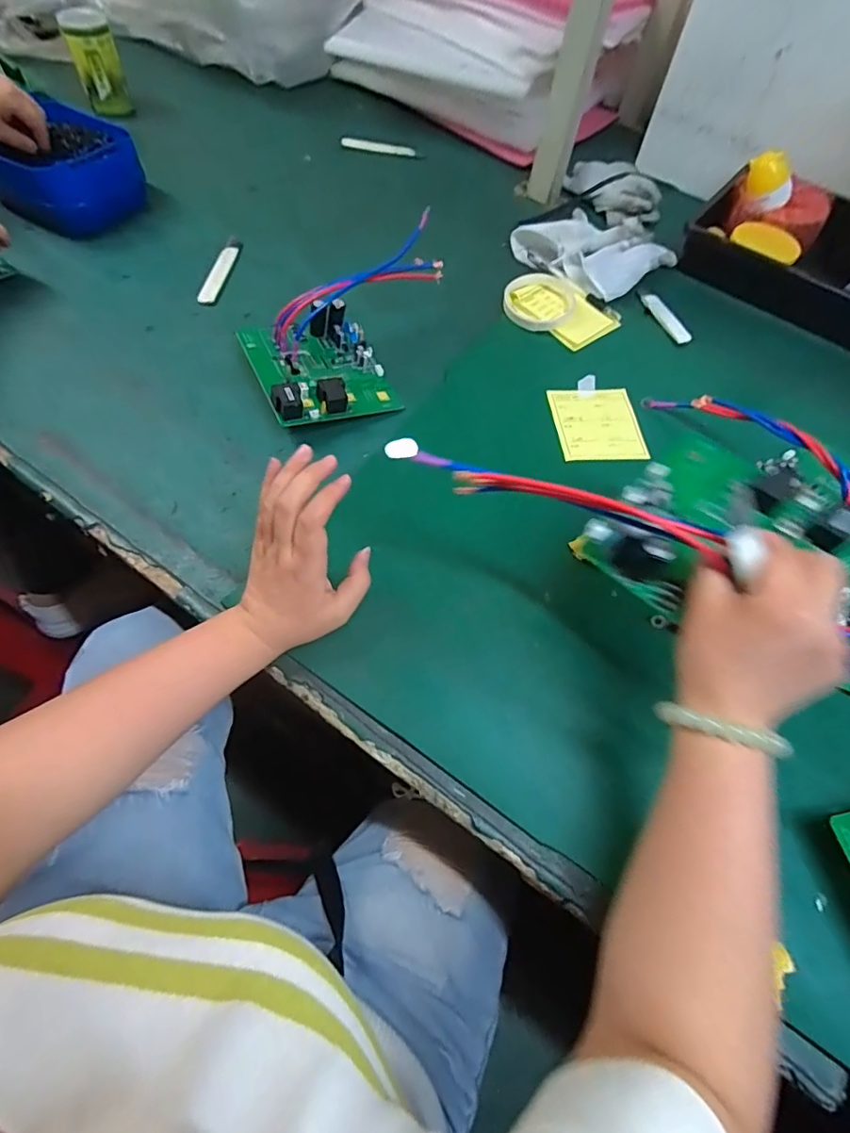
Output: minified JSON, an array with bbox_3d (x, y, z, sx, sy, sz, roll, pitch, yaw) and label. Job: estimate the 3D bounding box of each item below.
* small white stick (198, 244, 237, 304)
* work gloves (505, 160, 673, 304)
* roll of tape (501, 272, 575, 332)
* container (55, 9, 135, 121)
[{"bbox_3d":[-0.263,-0.379,0.678,0.022,0.013,0.123,7,61,0],"label":"small white stick"},{"bbox_3d":[0.261,-0.490,0.767,0.199,0.035,0.284,27,63,11],"label":"work gloves"},{"bbox_3d":[0.146,-0.341,0.679,0.090,0.017,0.103,7,61,0],"label":"roll of tape"},{"bbox_3d":[-0.512,-0.787,0.828,0.066,0.113,0.068,-19,64,-14],"label":"container"}]

